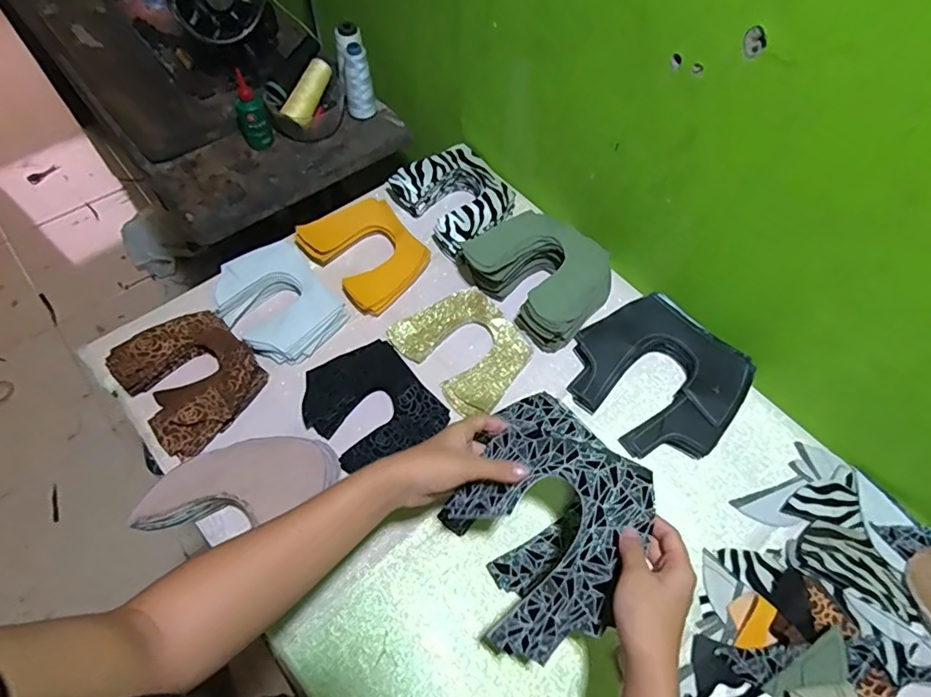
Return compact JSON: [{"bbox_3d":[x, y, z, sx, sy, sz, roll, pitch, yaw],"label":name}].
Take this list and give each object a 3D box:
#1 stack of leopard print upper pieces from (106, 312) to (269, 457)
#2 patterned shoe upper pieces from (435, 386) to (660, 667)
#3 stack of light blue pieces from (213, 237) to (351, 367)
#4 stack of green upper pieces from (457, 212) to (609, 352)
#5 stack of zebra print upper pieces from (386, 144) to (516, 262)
[{"bbox_3d":[-0.323,0.029,0.617,0.164,0.036,0.133,42,67,18],"label":"stack of leopard print upper pieces"},{"bbox_3d":[0.067,0.156,0.459,0.153,0.047,0.190,26,68,15],"label":"patterned shoe upper pieces"},{"bbox_3d":[-0.234,-0.058,0.667,0.158,0.037,0.126,39,66,17],"label":"stack of light blue pieces"},{"bbox_3d":[0.094,-0.107,0.682,0.182,0.054,0.155,37,66,18],"label":"stack of green upper pieces"},{"bbox_3d":[-0.011,-0.213,0.754,0.138,0.043,0.155,-33,67,-19],"label":"stack of zebra print upper pieces"}]

